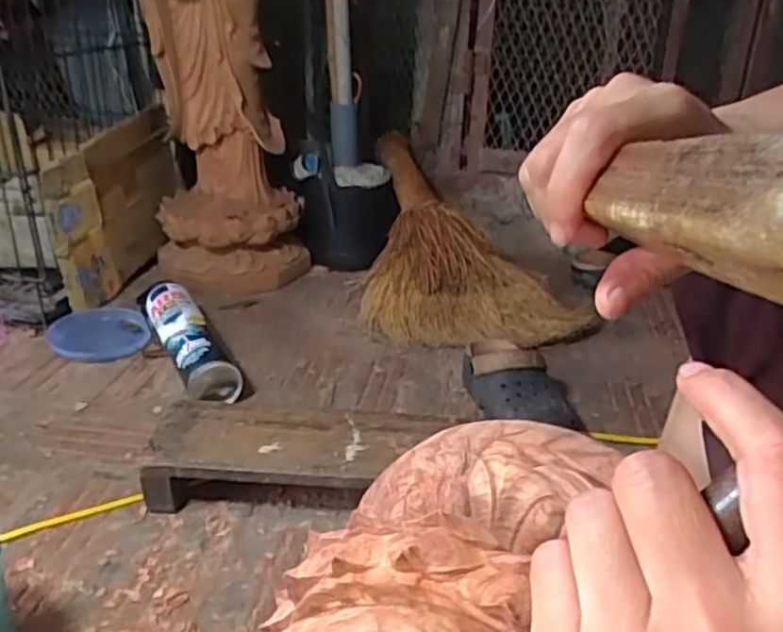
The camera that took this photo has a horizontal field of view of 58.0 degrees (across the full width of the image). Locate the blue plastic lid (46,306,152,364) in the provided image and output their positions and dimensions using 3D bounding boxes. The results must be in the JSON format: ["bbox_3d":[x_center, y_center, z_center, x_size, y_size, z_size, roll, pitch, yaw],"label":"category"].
[{"bbox_3d":[-0.403,0.025,0.976,0.127,0.027,0.133,-7,30,-22],"label":"blue plastic lid"}]

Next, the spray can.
[{"bbox_3d":[-0.264,0.026,0.925,0.071,0.067,0.264,-13,29,-28],"label":"spray can"}]

